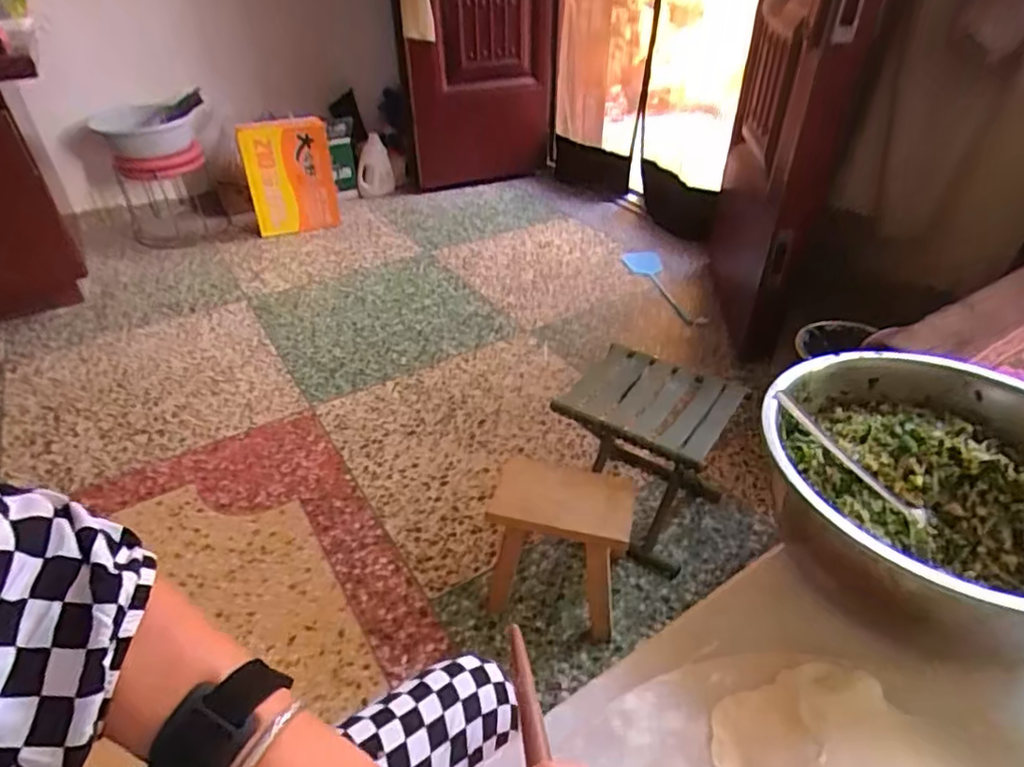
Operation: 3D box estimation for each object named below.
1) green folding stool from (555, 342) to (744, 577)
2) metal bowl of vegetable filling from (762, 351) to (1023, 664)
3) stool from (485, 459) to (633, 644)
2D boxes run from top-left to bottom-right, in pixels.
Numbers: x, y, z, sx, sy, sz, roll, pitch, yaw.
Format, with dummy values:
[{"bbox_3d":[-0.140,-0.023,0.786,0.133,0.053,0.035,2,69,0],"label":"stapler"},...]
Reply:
[{"bbox_3d":[0.263,0.137,1.236,0.293,0.330,0.280,21,40,28],"label":"green folding stool"},{"bbox_3d":[0.329,0.081,0.472,0.254,0.097,0.255,0,34,0],"label":"metal bowl of vegetable filling"},{"bbox_3d":[0.084,0.293,1.117,0.242,0.240,0.186,10,36,15],"label":"stool"}]

